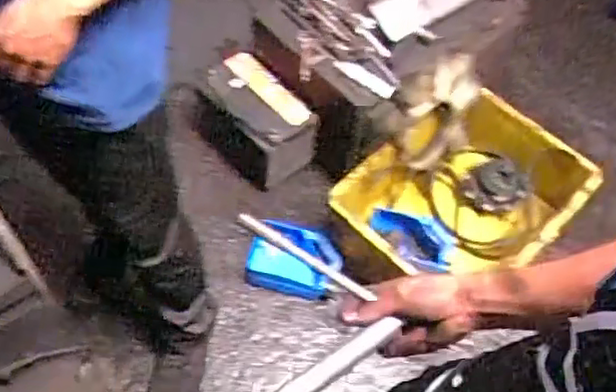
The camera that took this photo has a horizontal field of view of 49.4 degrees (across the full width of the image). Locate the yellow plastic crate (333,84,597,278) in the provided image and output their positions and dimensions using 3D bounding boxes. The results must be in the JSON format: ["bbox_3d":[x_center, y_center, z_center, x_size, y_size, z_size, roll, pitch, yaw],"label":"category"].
[{"bbox_3d":[0.420,0.004,1.764,0.674,0.206,0.404,-34,66,-24],"label":"yellow plastic crate"}]

